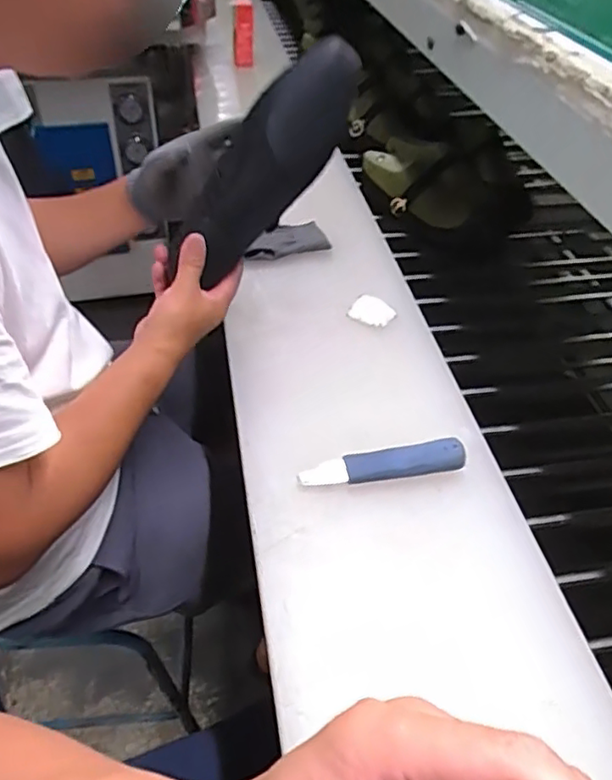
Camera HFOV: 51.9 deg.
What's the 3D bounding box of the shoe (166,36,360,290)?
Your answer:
[{"bbox_3d":[-0.039,-0.232,0.648,0.084,0.259,0.063,23,27,-40],"label":"shoe"}]

